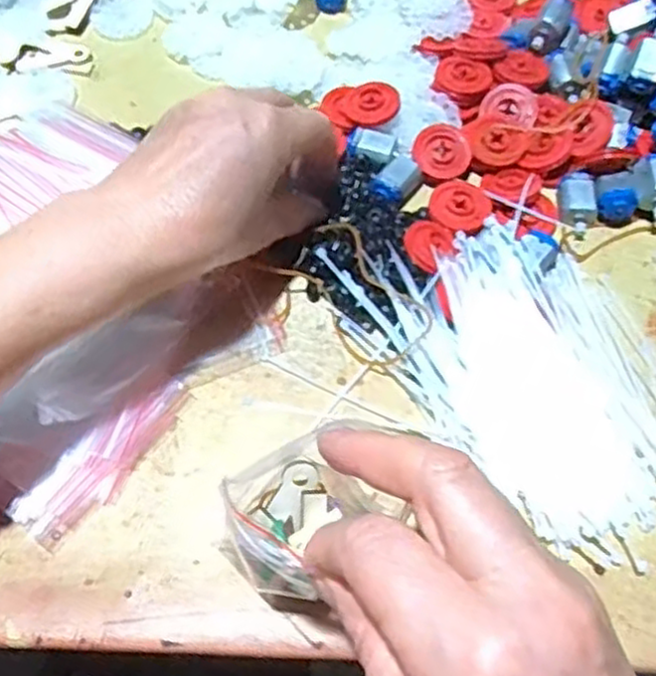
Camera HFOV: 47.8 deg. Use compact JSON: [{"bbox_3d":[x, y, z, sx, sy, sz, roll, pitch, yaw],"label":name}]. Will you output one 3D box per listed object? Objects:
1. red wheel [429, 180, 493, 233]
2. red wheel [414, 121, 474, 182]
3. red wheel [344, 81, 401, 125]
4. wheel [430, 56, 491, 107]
[{"bbox_3d":[0.071,-0.070,0.398,0.032,0.007,0.028,24,66,13],"label":"red wheel"},{"bbox_3d":[0.065,-0.104,0.416,0.031,0.004,0.031,0,84,2],"label":"red wheel"},{"bbox_3d":[0.026,-0.135,0.426,0.031,0.006,0.026,-13,82,10],"label":"red wheel"},{"bbox_3d":[0.079,-0.153,0.436,0.031,0.009,0.029,0,63,1],"label":"wheel"}]

